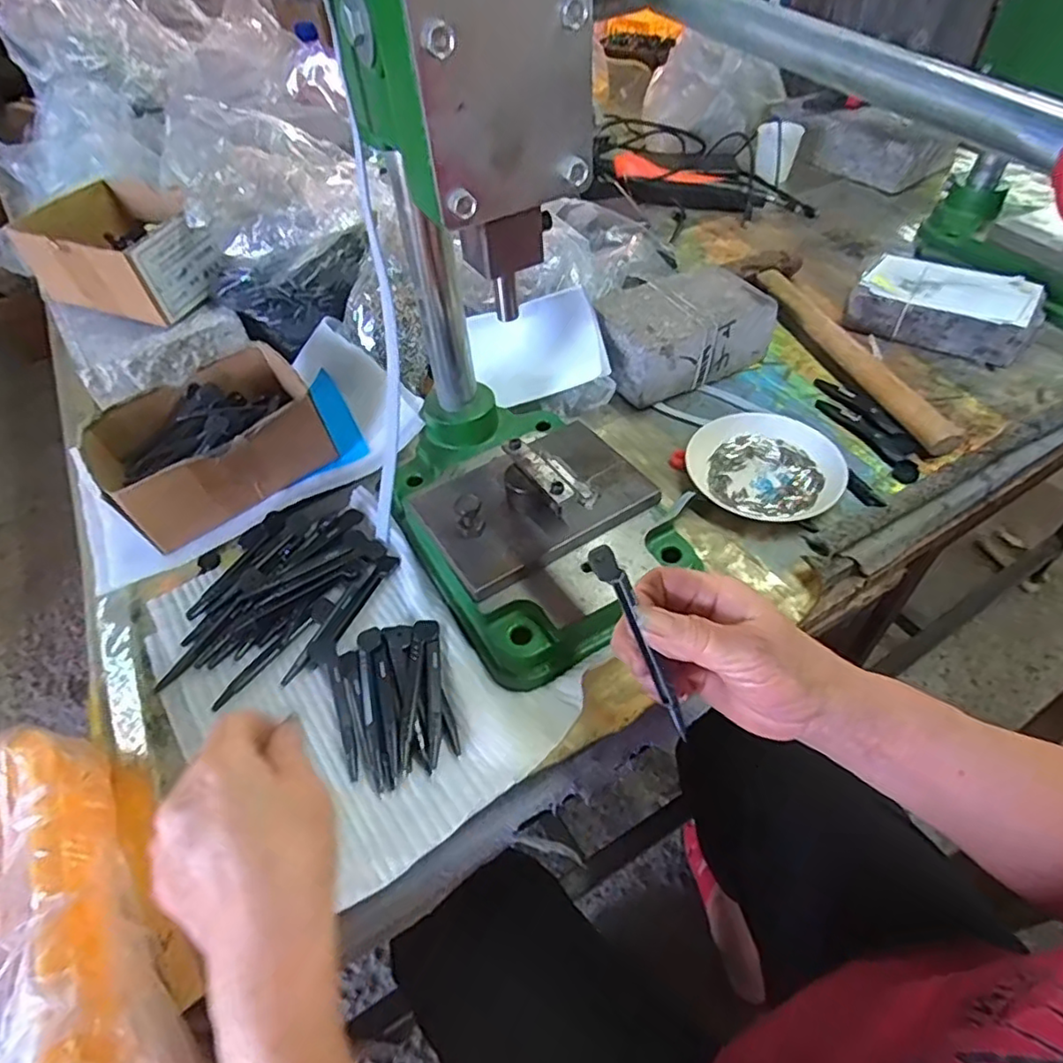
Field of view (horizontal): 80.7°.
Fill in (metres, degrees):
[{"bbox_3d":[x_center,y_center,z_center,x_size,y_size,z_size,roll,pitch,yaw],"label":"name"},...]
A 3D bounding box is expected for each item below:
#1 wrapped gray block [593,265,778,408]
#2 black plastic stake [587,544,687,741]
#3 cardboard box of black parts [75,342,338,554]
[{"bbox_3d":[0.138,-0.192,0.599,0.148,0.061,0.101,-23,51,-16],"label":"wrapped gray block"},{"bbox_3d":[0.053,0.053,0.303,0.015,0.007,0.099,-24,88,-16],"label":"black plastic stake"},{"bbox_3d":[-0.267,-0.078,0.522,0.156,0.068,0.127,-30,53,-21],"label":"cardboard box of black parts"}]

